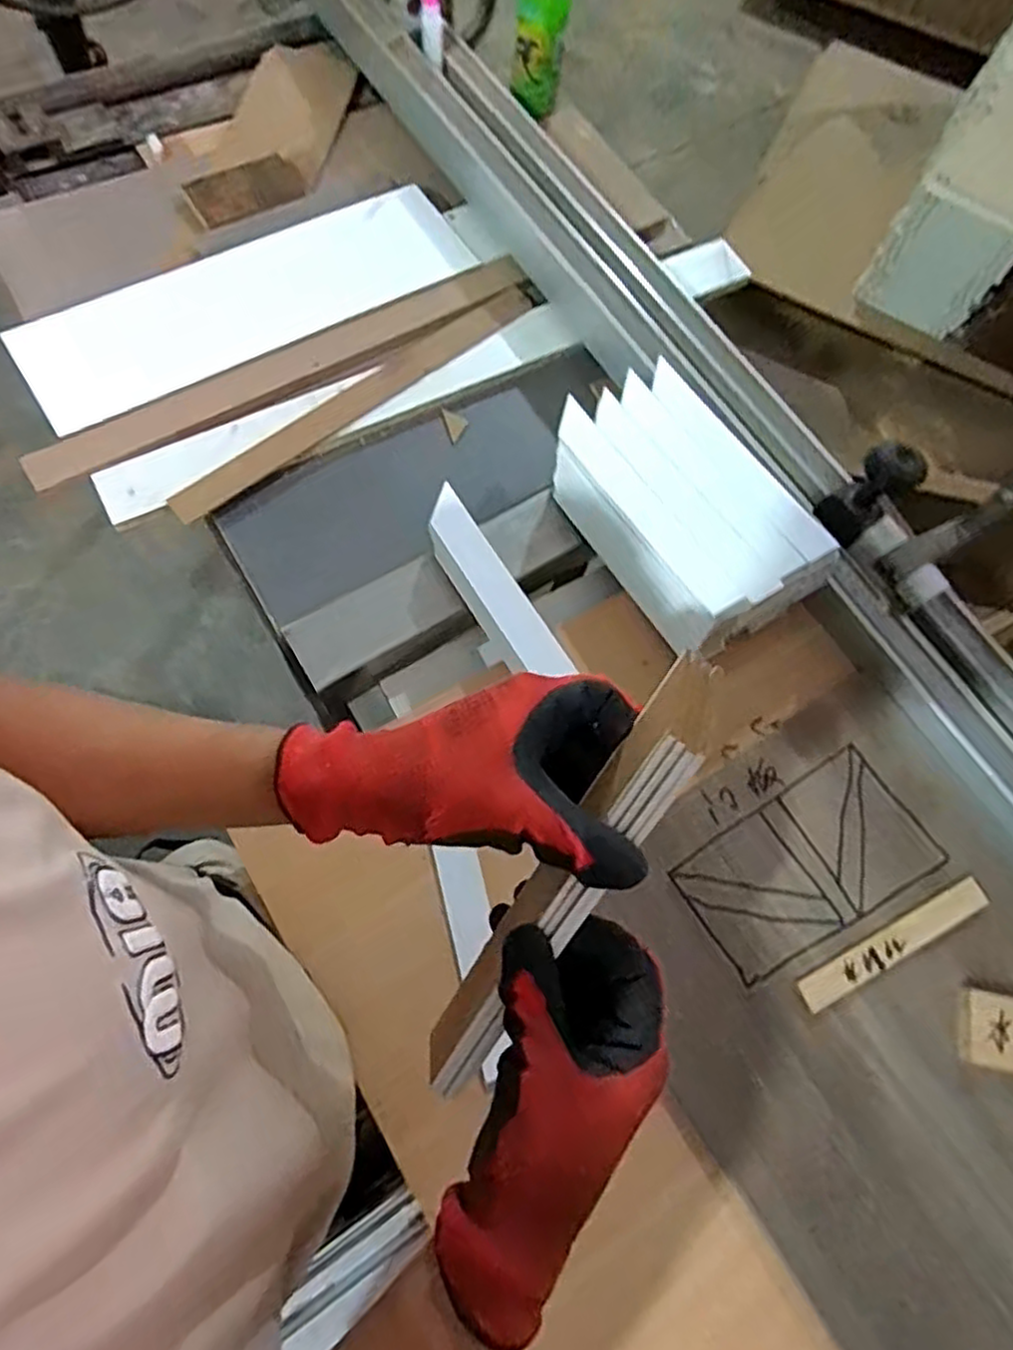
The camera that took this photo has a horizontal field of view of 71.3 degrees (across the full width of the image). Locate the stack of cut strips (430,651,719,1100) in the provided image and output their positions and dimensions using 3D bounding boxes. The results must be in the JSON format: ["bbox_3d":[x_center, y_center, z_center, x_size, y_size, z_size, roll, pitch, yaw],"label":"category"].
[{"bbox_3d":[0.028,0.100,0.337,0.032,0.028,0.244,35,103,13],"label":"stack of cut strips"}]

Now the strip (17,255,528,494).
[{"bbox_3d":[-0.219,-0.331,0.745,0.559,0.013,0.047,-32,86,-16],"label":"strip"}]

